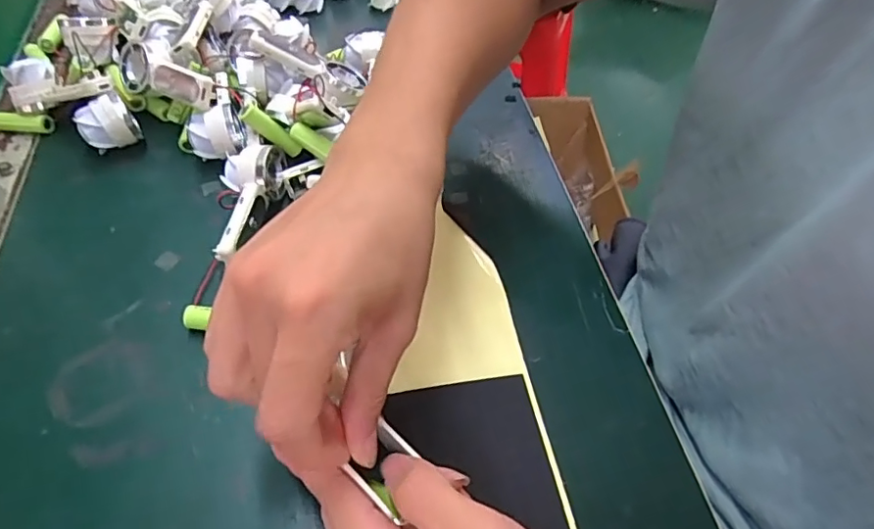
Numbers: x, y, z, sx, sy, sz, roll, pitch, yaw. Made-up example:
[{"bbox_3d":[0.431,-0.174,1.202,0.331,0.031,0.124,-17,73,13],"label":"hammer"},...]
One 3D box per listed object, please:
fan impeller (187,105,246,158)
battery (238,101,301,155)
[{"bbox_3d":[-0.163,-0.094,0.409,0.038,0.034,0.031,-17,57,-15],"label":"fan impeller"},{"bbox_3d":[-0.122,-0.099,0.405,0.012,0.050,0.010,-24,45,34],"label":"battery"}]

